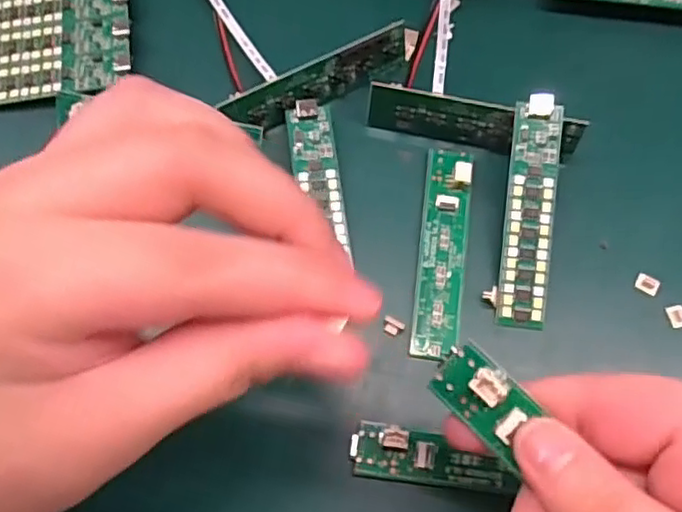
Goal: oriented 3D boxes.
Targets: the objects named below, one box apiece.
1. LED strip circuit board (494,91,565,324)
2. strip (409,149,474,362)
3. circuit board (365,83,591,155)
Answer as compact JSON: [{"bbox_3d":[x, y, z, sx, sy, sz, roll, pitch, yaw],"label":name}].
[{"bbox_3d":[0.070,-0.016,0.242,0.018,0.004,0.084,6,87,1],"label":"LED strip circuit board"},{"bbox_3d":[0.039,-0.003,0.244,0.018,0.007,0.082,7,73,2],"label":"strip"},{"bbox_3d":[0.052,-0.051,0.257,0.082,0.021,0.004,12,43,5],"label":"circuit board"}]

